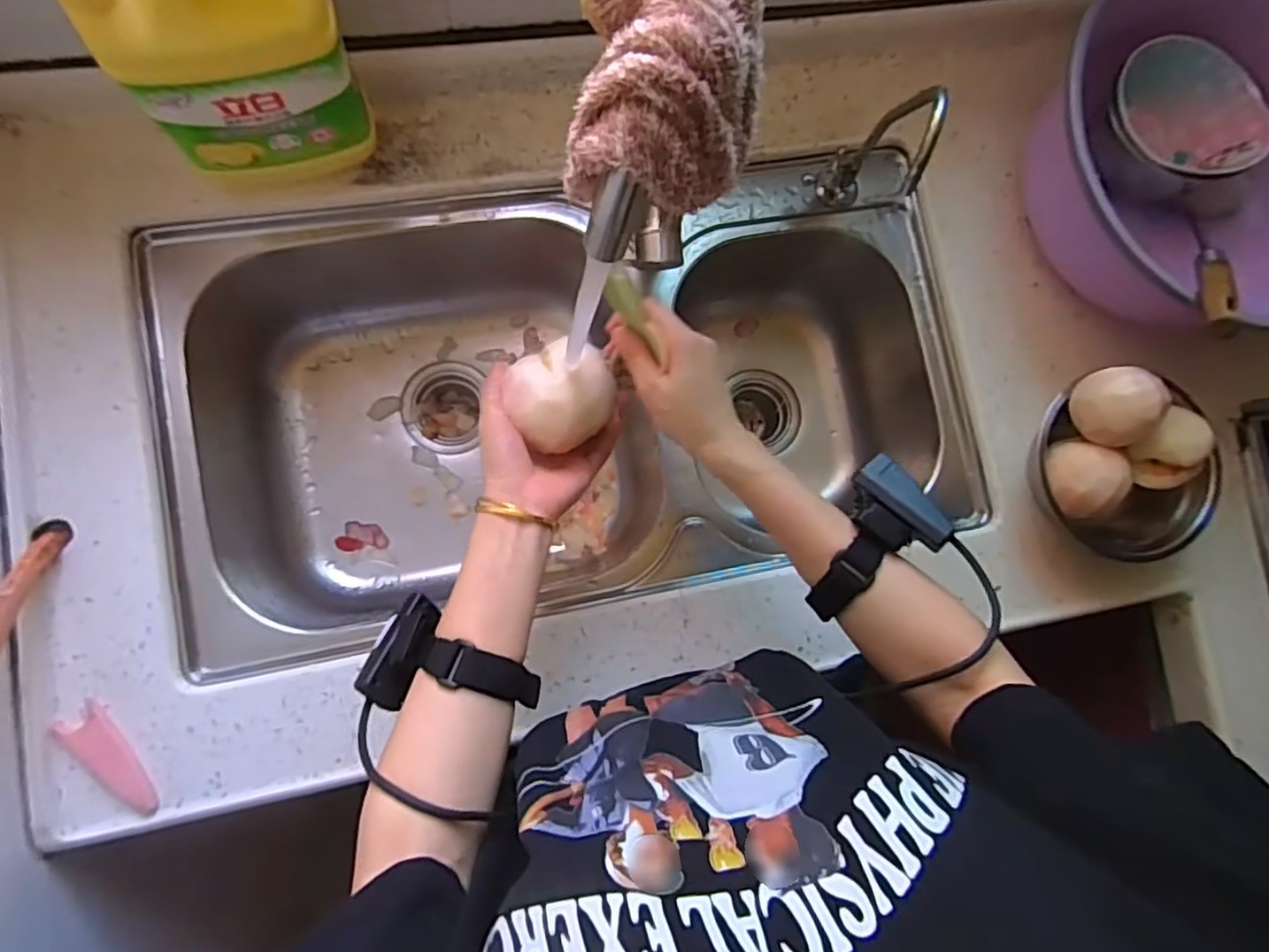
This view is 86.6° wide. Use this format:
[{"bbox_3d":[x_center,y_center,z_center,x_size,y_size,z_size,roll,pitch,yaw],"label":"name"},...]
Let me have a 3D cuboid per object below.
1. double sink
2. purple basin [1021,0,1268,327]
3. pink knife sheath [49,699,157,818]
[{"bbox_3d":[-0.057,-0.083,0.705,0.721,0.207,0.403,-10,86,-8],"label":"double sink"},{"bbox_3d":[0.501,-0.286,0.603,0.307,0.159,0.323,1,85,-7],"label":"purple basin"},{"bbox_3d":[-0.403,0.220,0.519,0.038,0.010,0.097,-38,90,-9],"label":"pink knife sheath"}]

